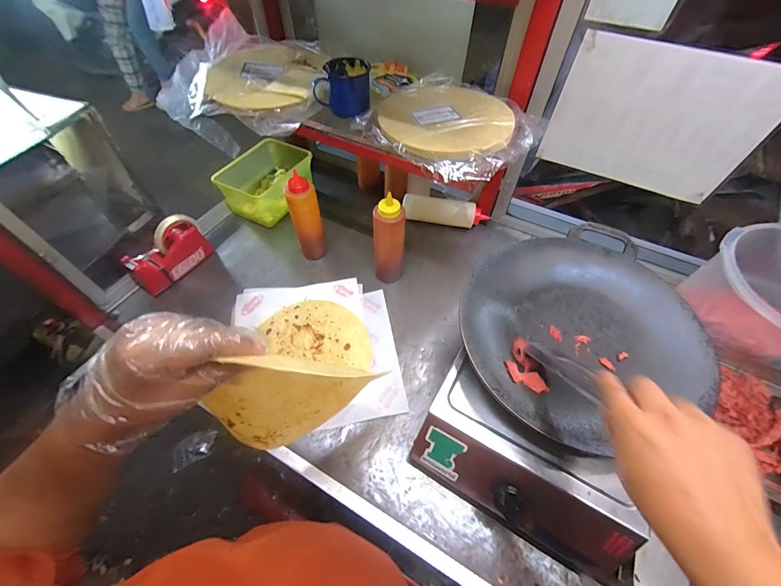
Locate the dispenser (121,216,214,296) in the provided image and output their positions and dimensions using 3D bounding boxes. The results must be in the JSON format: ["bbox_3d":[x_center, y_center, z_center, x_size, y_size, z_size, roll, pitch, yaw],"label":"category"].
[{"bbox_3d":[-0.467,-0.087,0.700,0.059,0.095,0.164,29,60,16],"label":"dispenser"}]

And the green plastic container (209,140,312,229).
[{"bbox_3d":[-0.307,-0.282,0.833,0.160,0.098,0.208,32,60,17],"label":"green plastic container"}]

